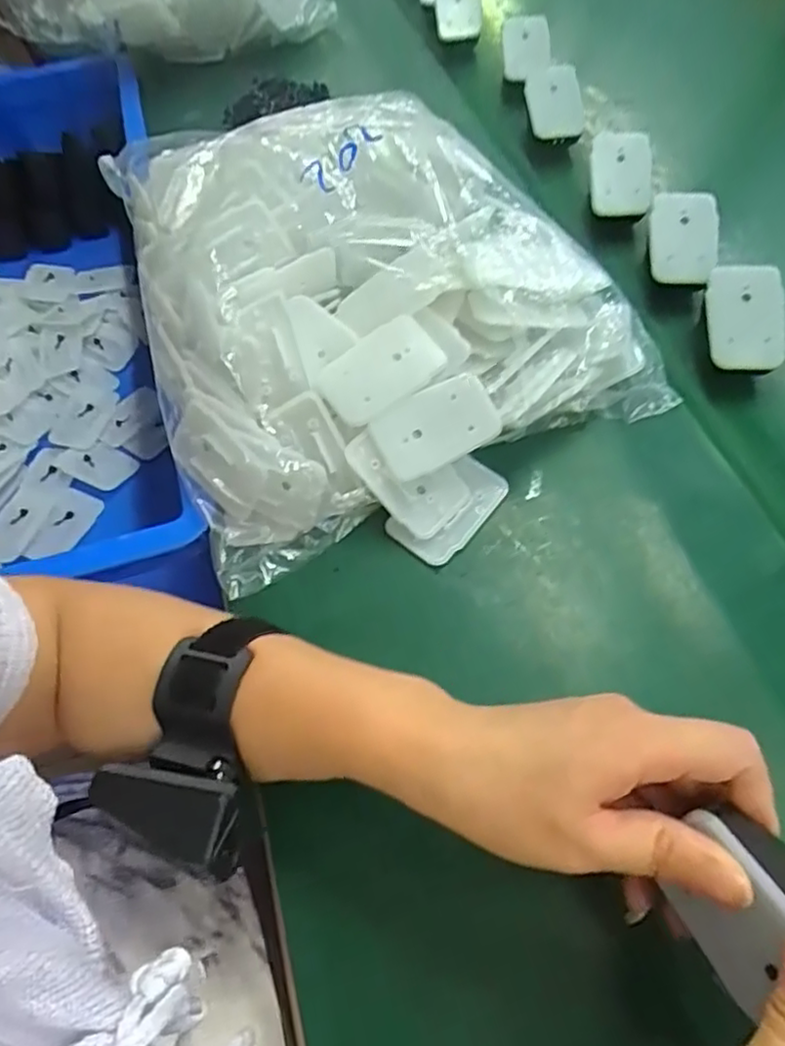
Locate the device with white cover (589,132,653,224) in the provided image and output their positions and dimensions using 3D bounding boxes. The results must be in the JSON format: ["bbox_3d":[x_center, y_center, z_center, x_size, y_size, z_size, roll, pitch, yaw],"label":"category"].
[{"bbox_3d":[0.170,-0.258,0.479,0.048,0.014,0.064,6,88,-7],"label":"device with white cover"}]

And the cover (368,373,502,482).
[{"bbox_3d":[0.024,-0.053,0.357,0.066,0.004,0.041,-27,90,-2],"label":"cover"}]

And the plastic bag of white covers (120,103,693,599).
[{"bbox_3d":[-0.020,-0.151,0.412,0.284,0.098,0.308,-22,61,-9],"label":"plastic bag of white covers"}]

